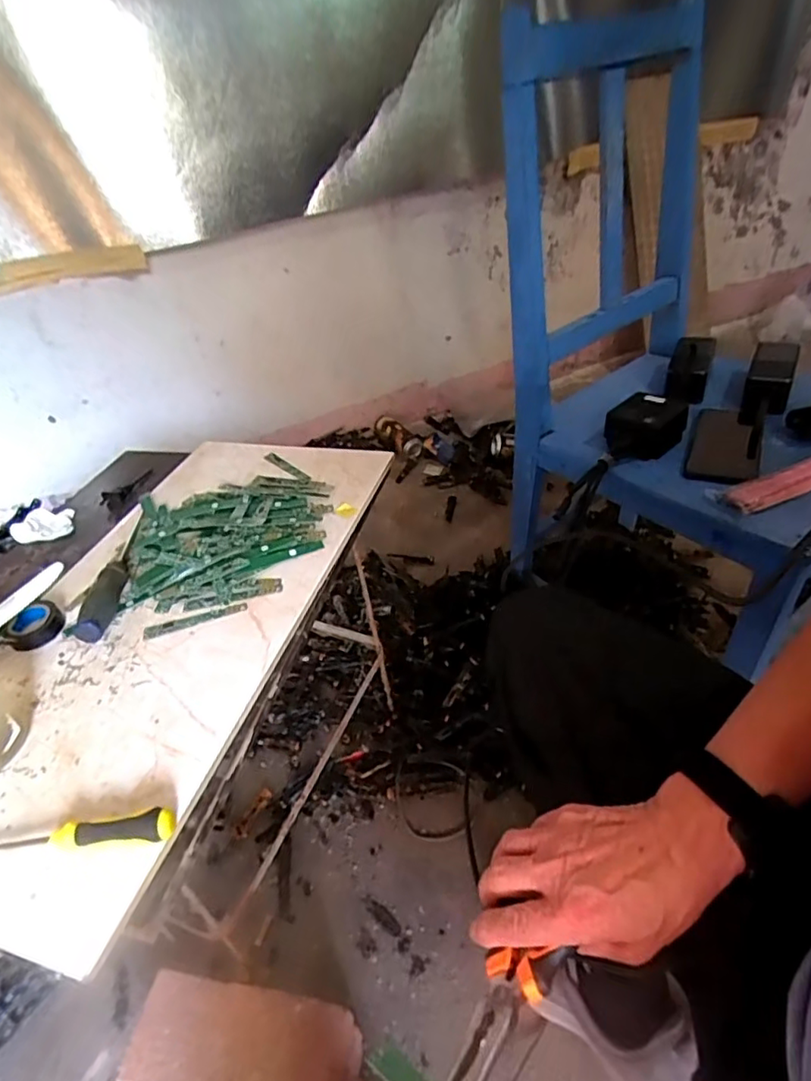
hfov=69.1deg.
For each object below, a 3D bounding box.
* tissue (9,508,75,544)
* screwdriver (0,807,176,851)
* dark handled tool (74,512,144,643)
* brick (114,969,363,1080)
[{"bbox_3d":[-0.465,-0.021,0.756,0.072,0.027,0.042,-29,41,-24],"label":"tissue"},{"bbox_3d":[-0.241,0.209,0.415,0.159,0.024,0.018,-8,37,2],"label":"screwdriver"},{"bbox_3d":[-0.312,0.030,0.635,0.029,0.026,0.201,-11,37,-2],"label":"dark handled tool"},{"bbox_3d":[-0.174,0.573,0.641,0.247,0.094,0.125,3,39,9],"label":"brick"}]

